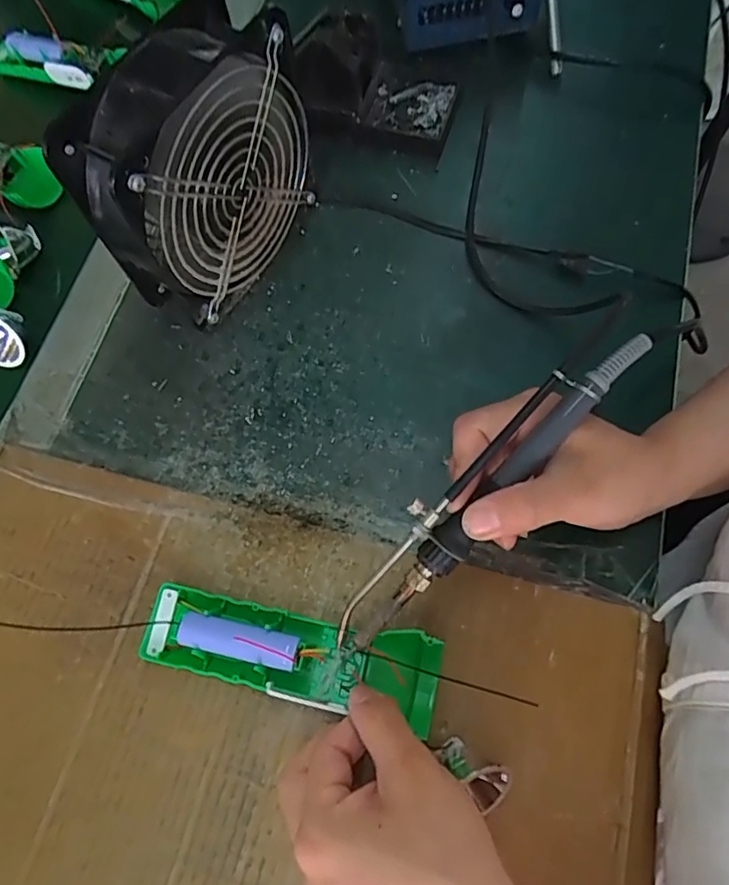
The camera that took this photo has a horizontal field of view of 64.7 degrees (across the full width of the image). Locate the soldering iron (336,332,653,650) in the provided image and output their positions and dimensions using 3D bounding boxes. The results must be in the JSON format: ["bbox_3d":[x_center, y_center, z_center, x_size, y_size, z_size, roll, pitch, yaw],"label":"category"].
[{"bbox_3d":[0.056,0.022,0.271,0.197,0.021,0.028,-47,71,3],"label":"soldering iron"}]

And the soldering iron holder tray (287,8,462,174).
[{"bbox_3d":[0.011,-0.264,0.418,0.111,0.082,0.071,6,70,7],"label":"soldering iron holder tray"}]

